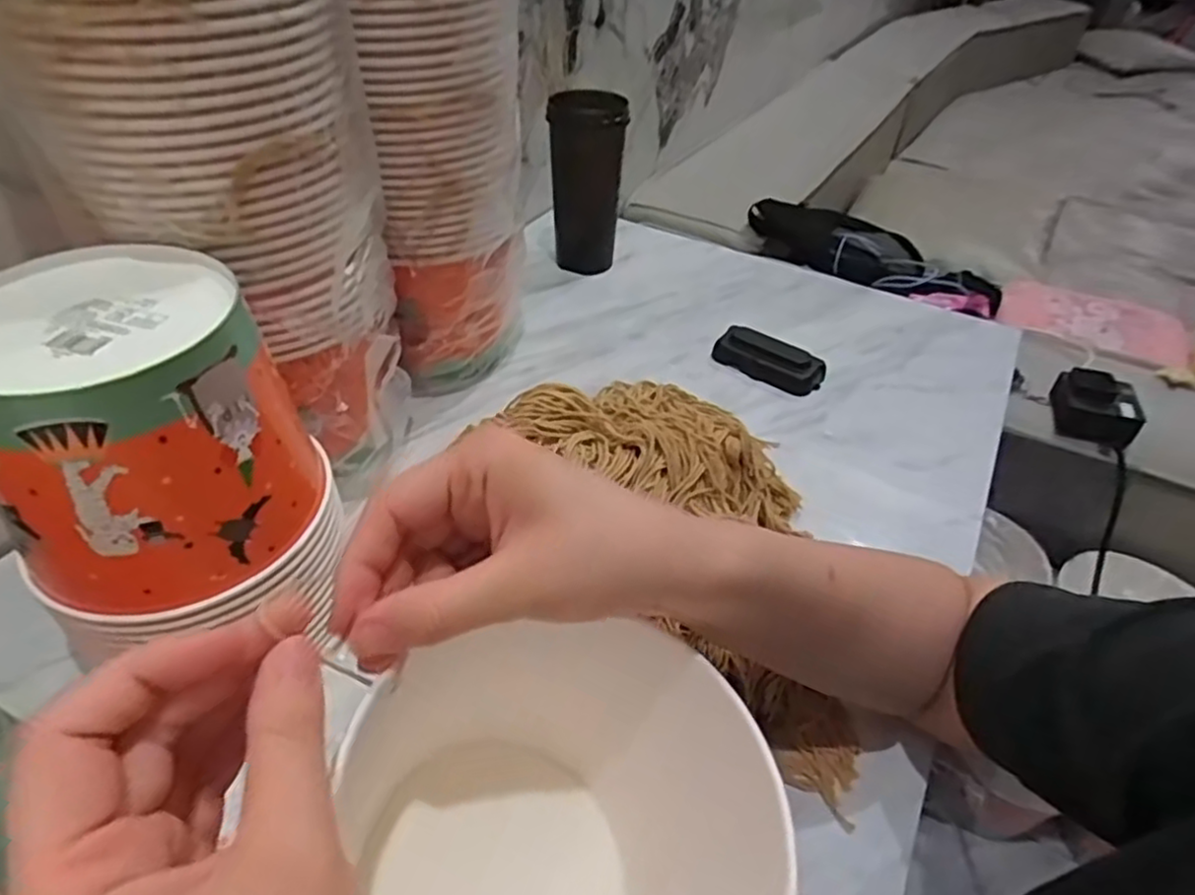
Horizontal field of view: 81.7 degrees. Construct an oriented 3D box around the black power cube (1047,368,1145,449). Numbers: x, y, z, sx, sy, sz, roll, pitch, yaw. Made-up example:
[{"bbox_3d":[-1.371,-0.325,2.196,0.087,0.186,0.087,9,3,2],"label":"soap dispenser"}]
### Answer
[{"bbox_3d":[0.526,-0.043,0.730,0.081,0.040,0.083,14,43,11],"label":"black power cube"}]

